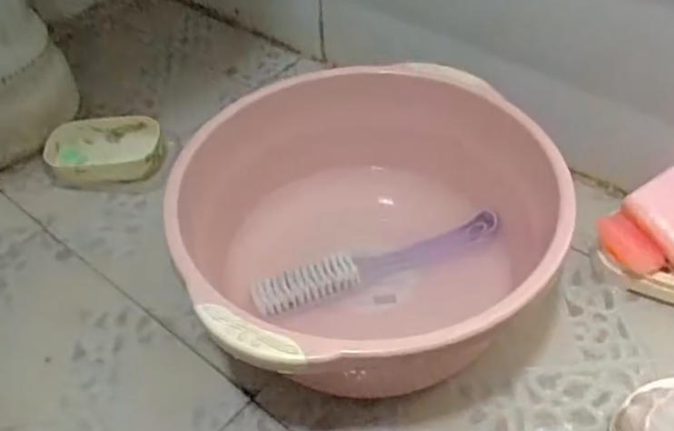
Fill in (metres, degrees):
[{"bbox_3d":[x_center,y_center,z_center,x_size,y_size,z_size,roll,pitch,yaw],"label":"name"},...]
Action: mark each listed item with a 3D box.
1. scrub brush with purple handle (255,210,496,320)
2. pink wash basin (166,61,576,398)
[{"bbox_3d":[0.038,0.043,0.565,0.225,0.042,0.029,-17,47,-14],"label":"scrub brush with purple handle"},{"bbox_3d":[0.023,0.019,0.530,0.283,0.134,0.291,-1,45,1],"label":"pink wash basin"}]

